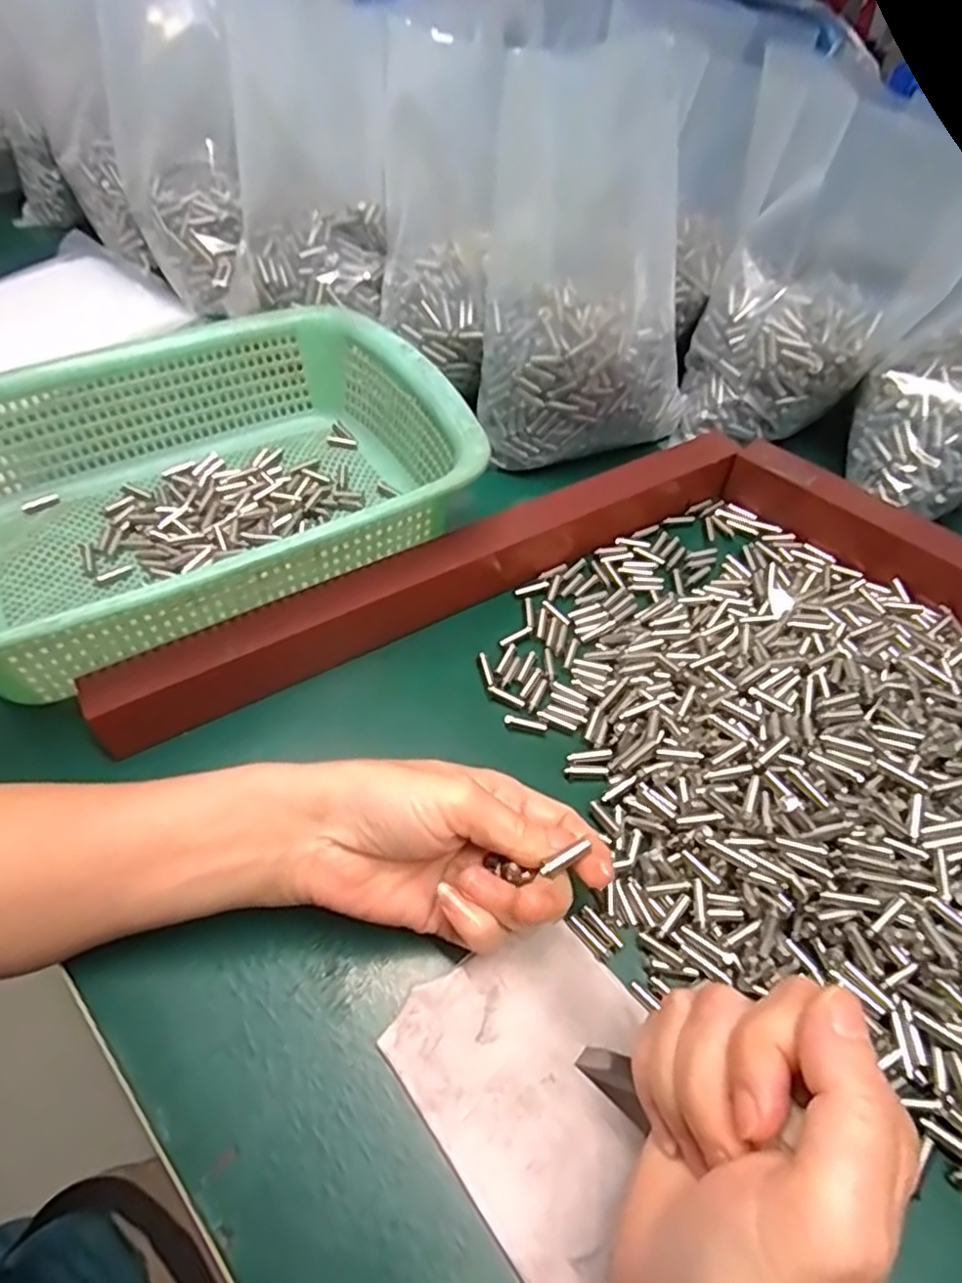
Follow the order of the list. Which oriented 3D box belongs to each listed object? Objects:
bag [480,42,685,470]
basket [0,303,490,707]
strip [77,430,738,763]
[{"bbox_3d":[0.073,-0.229,0.419,0.138,0.197,0.132,11,53,8],"label":"bag"},{"bbox_3d":[-0.164,-0.088,0.382,0.288,0.084,0.217,-26,57,-19],"label":"basket"},{"bbox_3d":[-0.014,-0.040,0.380,0.384,0.039,0.027,-25,56,-19],"label":"strip"}]

